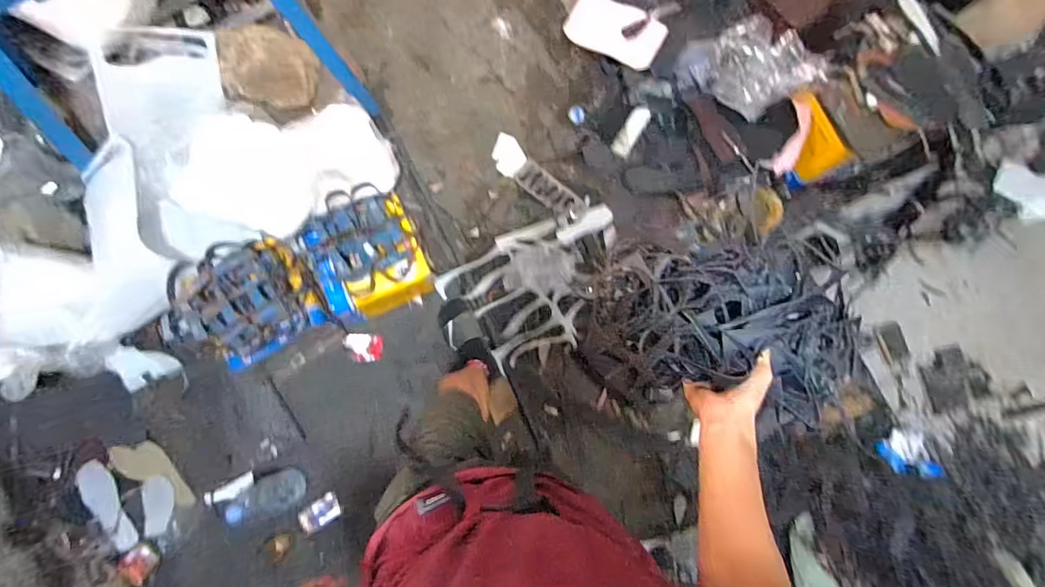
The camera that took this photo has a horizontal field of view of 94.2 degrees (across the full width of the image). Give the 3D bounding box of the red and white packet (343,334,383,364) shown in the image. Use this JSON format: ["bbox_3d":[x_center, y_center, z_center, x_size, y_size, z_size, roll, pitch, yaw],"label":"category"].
[{"bbox_3d":[-0.455,0.156,1.387,0.106,0.025,0.084,3,81,-7],"label":"red and white packet"}]

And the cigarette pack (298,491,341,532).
[{"bbox_3d":[-0.546,0.592,1.312,0.102,0.017,0.066,-32,87,-11],"label":"cigarette pack"}]

